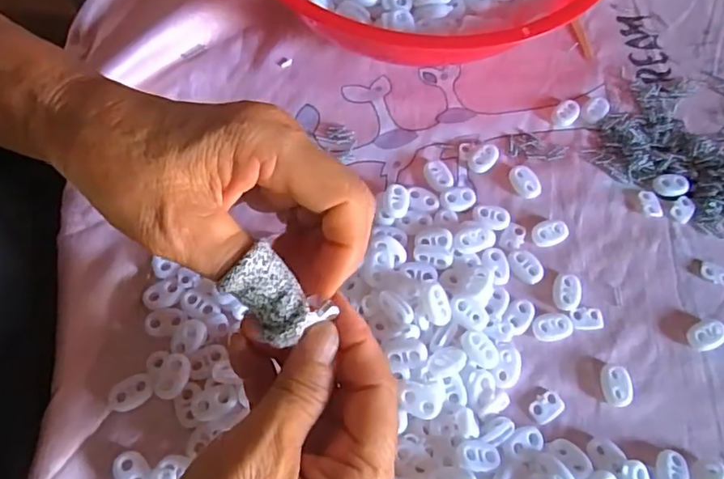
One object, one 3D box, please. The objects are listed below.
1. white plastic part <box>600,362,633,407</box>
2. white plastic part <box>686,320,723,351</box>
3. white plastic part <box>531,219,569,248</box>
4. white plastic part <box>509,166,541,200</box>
[{"bbox_3d":[0.137,0.079,0.294,0.014,0.008,0.021,0,66,-4],"label":"white plastic part"},{"bbox_3d":[0.196,0.054,0.308,0.021,0.008,0.015,-22,69,-13],"label":"white plastic part"},{"bbox_3d":[0.114,-0.004,0.329,0.022,0.006,0.015,-23,69,-13],"label":"white plastic part"},{"bbox_3d":[0.103,-0.037,0.340,0.014,0.007,0.022,-23,69,-13],"label":"white plastic part"}]

